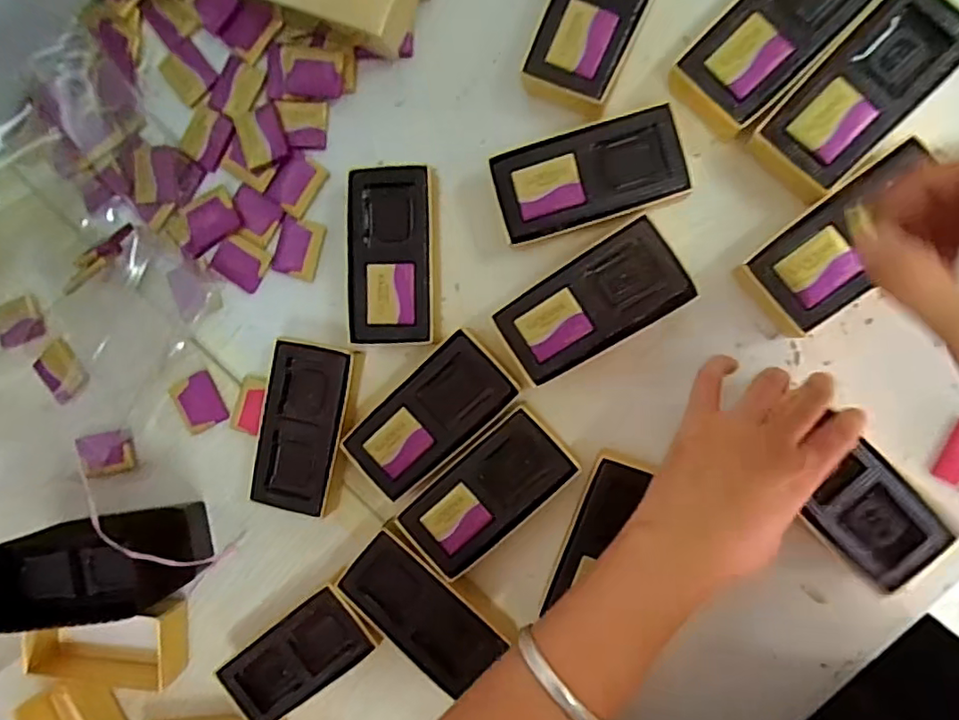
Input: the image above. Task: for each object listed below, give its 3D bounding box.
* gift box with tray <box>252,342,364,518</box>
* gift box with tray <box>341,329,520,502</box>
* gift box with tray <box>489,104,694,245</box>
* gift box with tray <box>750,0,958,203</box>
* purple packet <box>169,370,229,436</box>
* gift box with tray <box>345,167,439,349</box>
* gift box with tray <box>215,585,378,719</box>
[{"bbox_3d":[-0.116,0.045,0.407,0.058,0.031,0.113,13,95,8],"label":"gift box with tray"},{"bbox_3d":[-0.031,0.035,0.398,0.113,0.031,0.055,-42,87,9],"label":"gift box with tray"},{"bbox_3d":[0.068,-0.113,0.373,0.111,0.029,0.056,-15,91,9],"label":"gift box with tray"},{"bbox_3d":[0.217,-0.153,0.346,0.054,0.033,0.122,44,99,4],"label":"gift box with tray"},{"bbox_3d":[-0.206,0.032,0.434,0.036,0.008,0.040,-27,89,9],"label":"purple packet"},{"bbox_3d":[-0.055,-0.068,0.395,0.057,0.032,0.113,1,94,9],"label":"gift box with tray"},{"bbox_3d":[-0.123,0.203,0.417,0.108,0.034,0.052,-38,88,9],"label":"gift box with tray"}]

